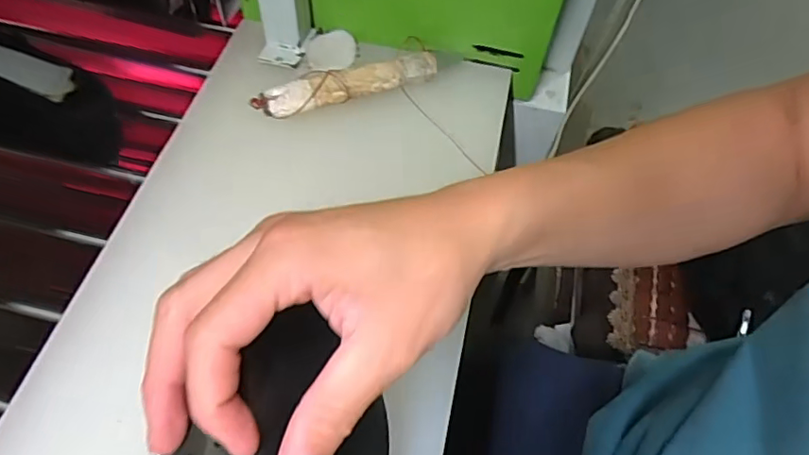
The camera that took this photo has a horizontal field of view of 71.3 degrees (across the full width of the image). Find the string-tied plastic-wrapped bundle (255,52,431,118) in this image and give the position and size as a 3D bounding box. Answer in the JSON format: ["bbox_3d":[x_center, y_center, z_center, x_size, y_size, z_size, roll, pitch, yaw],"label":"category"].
[{"bbox_3d":[-0.043,-0.113,0.442,0.146,0.018,0.027,-18,61,-15],"label":"string-tied plastic-wrapped bundle"}]

